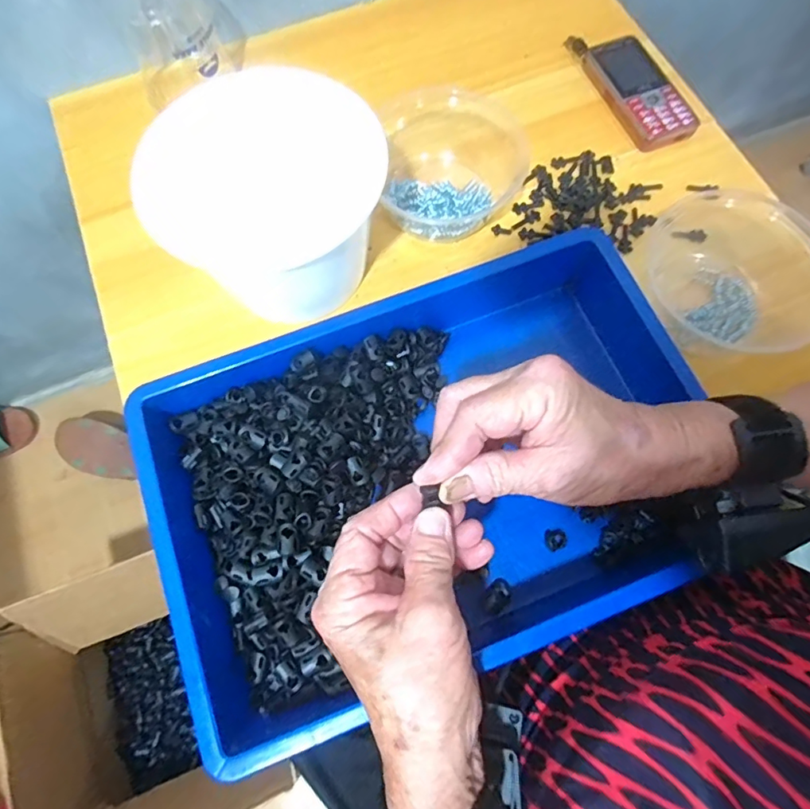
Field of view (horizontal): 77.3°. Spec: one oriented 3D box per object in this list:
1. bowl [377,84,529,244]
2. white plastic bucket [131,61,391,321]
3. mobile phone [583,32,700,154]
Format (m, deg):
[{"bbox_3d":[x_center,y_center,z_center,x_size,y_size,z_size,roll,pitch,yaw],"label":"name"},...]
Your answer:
[{"bbox_3d":[0.028,-0.218,0.454,0.139,0.053,0.129,0,72,0],"label":"bowl"},{"bbox_3d":[-0.102,-0.148,0.398,0.149,0.121,0.150,0,72,0],"label":"white plastic bucket"},{"bbox_3d":[0.230,-0.304,0.493,0.059,0.022,0.130,-20,73,-6],"label":"mobile phone"}]

